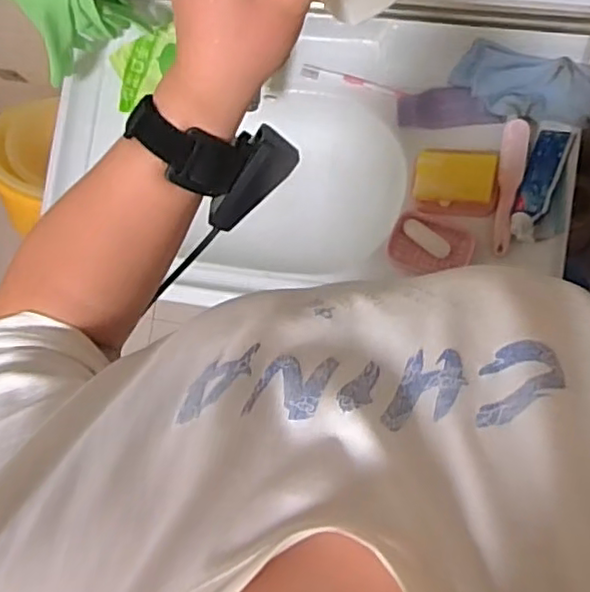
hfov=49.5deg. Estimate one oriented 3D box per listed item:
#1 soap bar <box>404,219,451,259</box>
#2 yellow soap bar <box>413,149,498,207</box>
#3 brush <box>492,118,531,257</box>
[{"bbox_3d":[0.199,-0.087,0.962,0.078,0.010,0.029,36,92,9],"label":"soap bar"},{"bbox_3d":[0.239,-0.178,0.957,0.113,0.023,0.075,8,87,9],"label":"yellow soap bar"},{"bbox_3d":[0.313,-0.159,0.934,0.037,0.034,0.192,7,87,9],"label":"brush"}]

